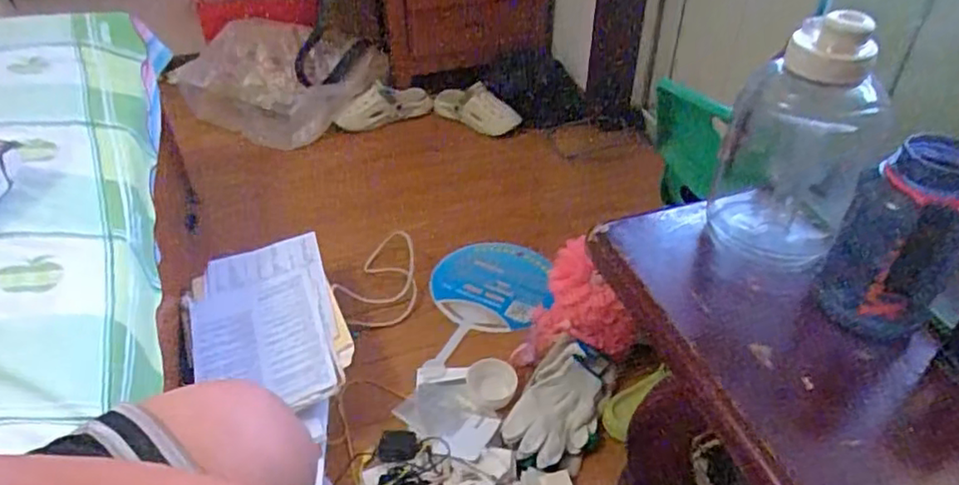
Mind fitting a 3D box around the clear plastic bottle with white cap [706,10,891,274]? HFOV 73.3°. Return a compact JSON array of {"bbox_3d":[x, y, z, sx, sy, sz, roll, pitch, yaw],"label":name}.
[{"bbox_3d":[0.296,-0.093,0.607,0.126,0.229,0.107,17,43,20],"label":"clear plastic bottle with white cap"}]

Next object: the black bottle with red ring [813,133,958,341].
[{"bbox_3d":[0.342,0.002,0.528,0.080,0.166,0.073,25,46,27],"label":"black bottle with red ring"}]

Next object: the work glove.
[{"bbox_3d":[0.126,0.260,1.049,0.125,0.053,0.210,21,44,24],"label":"work glove"}]

